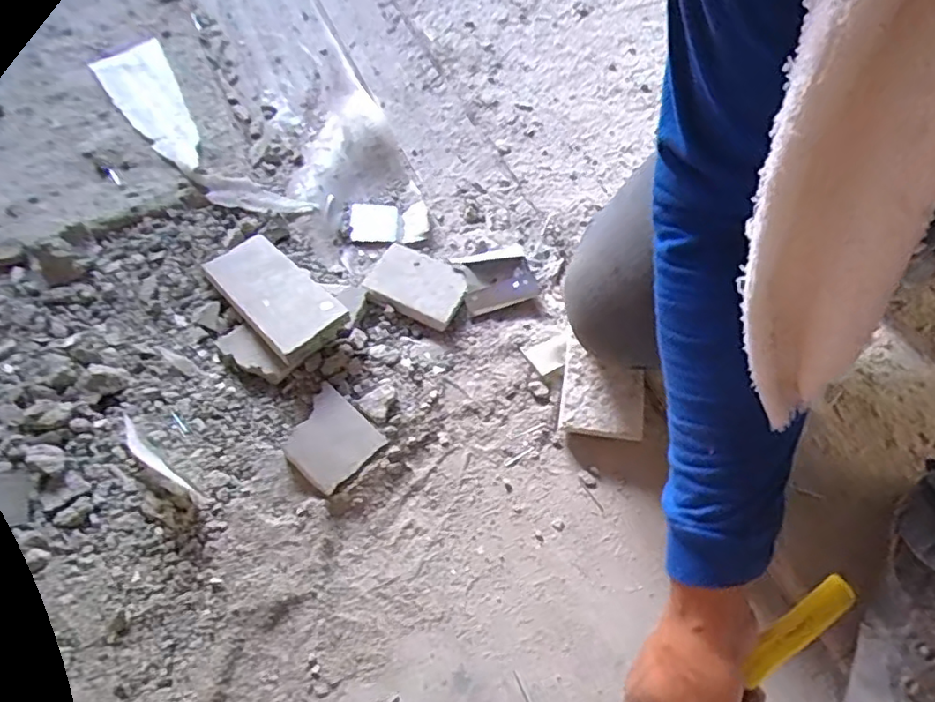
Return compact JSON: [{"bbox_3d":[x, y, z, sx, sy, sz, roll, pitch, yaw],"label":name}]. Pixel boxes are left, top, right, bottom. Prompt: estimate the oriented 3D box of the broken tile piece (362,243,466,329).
[{"bbox_3d":[-0.055,-0.074,0.659,0.104,0.021,0.082,26,62,11],"label":"broken tile piece"}]

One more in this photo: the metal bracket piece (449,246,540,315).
[{"bbox_3d":[0.031,-0.081,0.666,0.079,0.018,0.071,-13,62,-11],"label":"metal bracket piece"}]

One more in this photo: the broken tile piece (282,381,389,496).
[{"bbox_3d":[-0.130,0.081,0.560,0.079,0.007,0.076,39,65,17],"label":"broken tile piece"}]

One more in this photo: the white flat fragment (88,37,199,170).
[{"bbox_3d":[-0.379,-0.290,0.715,0.079,0.014,0.205,-27,76,-10],"label":"white flat fragment"}]

